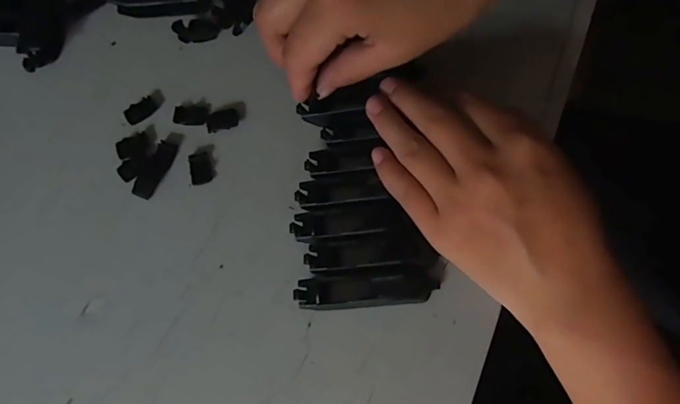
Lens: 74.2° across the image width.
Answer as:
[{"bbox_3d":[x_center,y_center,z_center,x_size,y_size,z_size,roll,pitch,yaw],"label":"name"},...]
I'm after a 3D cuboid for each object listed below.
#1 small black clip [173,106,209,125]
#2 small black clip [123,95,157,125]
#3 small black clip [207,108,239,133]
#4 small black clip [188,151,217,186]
[{"bbox_3d":[-0.095,-0.055,0.285,0.023,0.004,0.013,3,75,7],"label":"small black clip"},{"bbox_3d":[-0.129,-0.060,0.292,0.013,0.004,0.021,43,83,15],"label":"small black clip"},{"bbox_3d":[-0.074,-0.051,0.283,0.020,0.004,0.013,-15,73,2],"label":"small black clip"},{"bbox_3d":[-0.085,-0.021,0.276,0.014,0.004,0.020,-17,73,1],"label":"small black clip"}]

